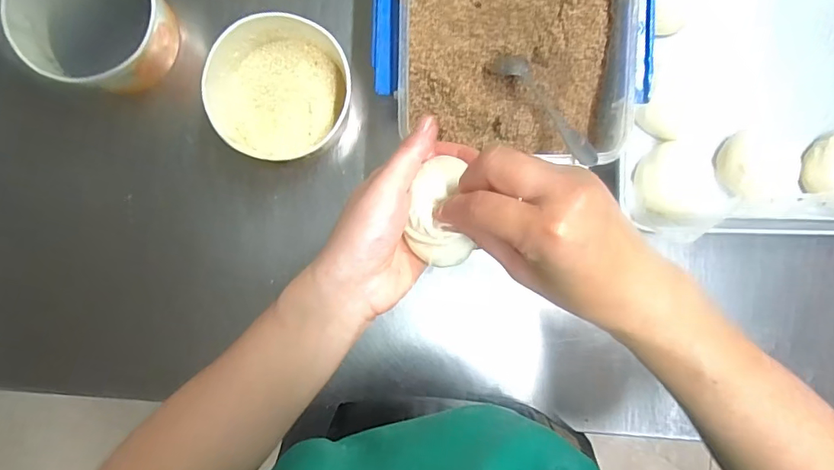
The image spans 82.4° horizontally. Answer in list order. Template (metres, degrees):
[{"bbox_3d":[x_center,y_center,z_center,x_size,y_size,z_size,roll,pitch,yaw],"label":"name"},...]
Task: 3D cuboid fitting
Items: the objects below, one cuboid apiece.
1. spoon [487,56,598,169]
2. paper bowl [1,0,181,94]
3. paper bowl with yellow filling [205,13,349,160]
[{"bbox_3d":[0.113,-0.116,0.432,0.029,0.026,0.148,-27,64,0],"label":"spoon"},{"bbox_3d":[-0.307,-0.203,0.452,0.143,0.081,0.125,30,89,-2],"label":"paper bowl"},{"bbox_3d":[-0.131,-0.139,0.462,0.113,0.070,0.134,40,88,-1],"label":"paper bowl with yellow filling"}]

